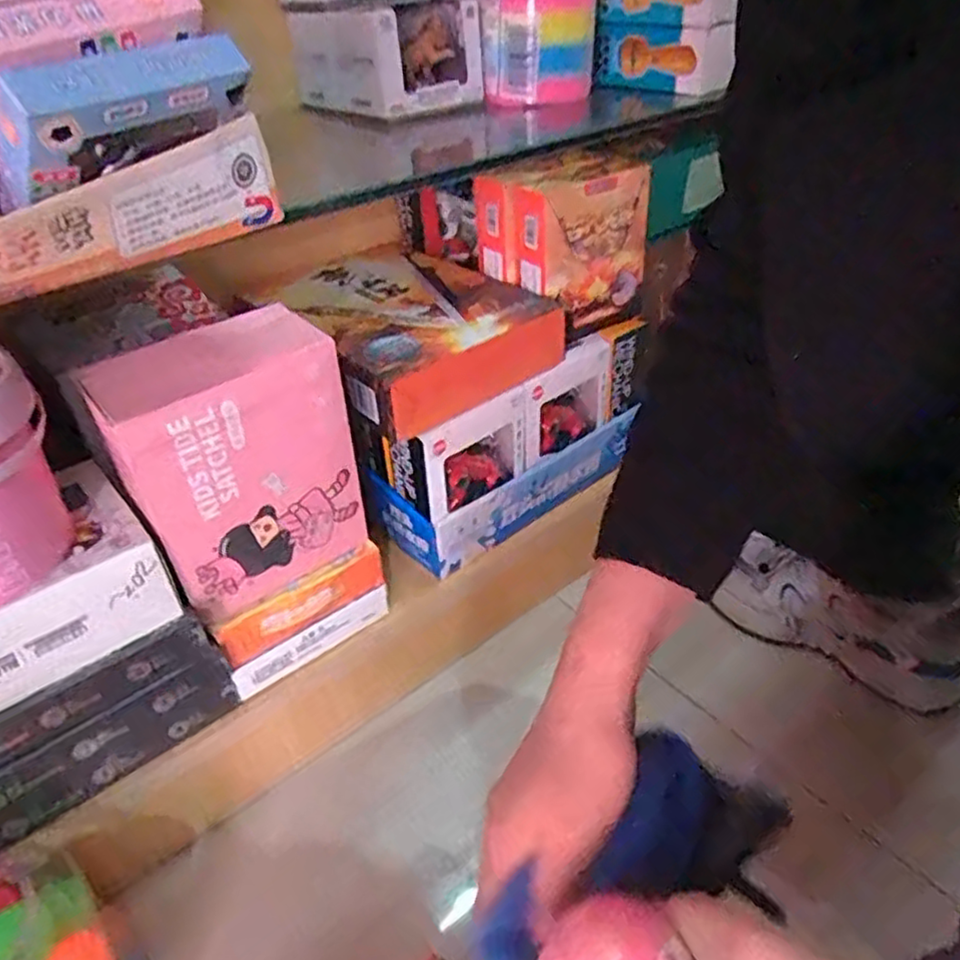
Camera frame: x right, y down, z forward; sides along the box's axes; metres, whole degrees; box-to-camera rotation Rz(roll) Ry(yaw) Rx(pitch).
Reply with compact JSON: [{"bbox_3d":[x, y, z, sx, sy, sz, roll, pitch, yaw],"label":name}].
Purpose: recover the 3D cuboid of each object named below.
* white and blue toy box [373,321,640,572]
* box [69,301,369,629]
[{"bbox_3d":[0.038,-0.038,0.685,0.293,0.144,0.079,-31,45,-31],"label":"white and blue toy box"},{"bbox_3d":[-0.166,-0.013,0.498,0.149,0.199,0.063,-30,44,-30],"label":"box"}]

